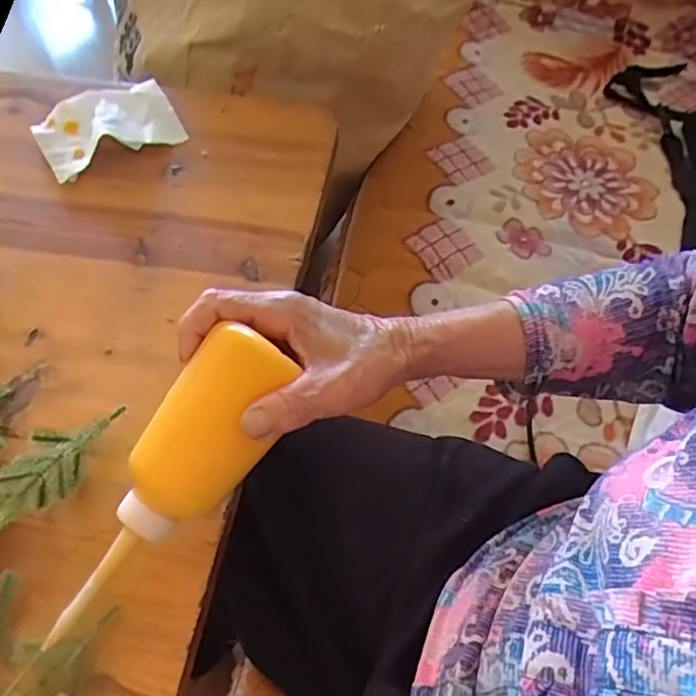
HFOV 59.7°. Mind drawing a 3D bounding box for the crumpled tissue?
[{"bbox_3d":[-0.213,-0.196,0.536,0.115,0.034,0.083,-25,56,-15],"label":"crumpled tissue"}]

